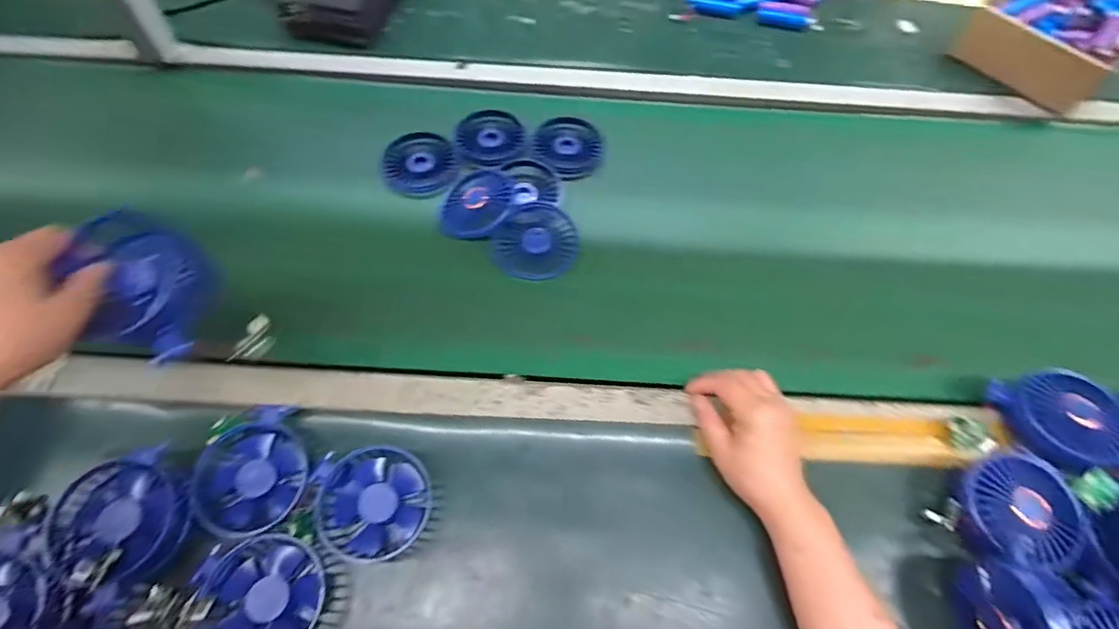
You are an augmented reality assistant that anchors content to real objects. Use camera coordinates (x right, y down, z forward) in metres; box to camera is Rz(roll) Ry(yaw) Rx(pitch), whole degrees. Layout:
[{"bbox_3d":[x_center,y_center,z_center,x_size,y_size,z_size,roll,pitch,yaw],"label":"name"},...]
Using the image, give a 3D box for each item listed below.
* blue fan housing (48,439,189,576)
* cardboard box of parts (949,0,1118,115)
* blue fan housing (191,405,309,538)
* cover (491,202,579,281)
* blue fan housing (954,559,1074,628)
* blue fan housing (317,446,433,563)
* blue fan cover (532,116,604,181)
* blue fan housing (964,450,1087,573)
[{"bbox_3d":[-0.352,0.158,0.449,0.099,0.034,0.095,9,62,3],"label":"blue fan housing"},{"bbox_3d":[0.670,-0.382,0.741,0.212,0.078,0.181,-41,70,-21],"label":"cardboard box of parts"},{"bbox_3d":[-0.266,0.138,0.472,0.091,0.031,0.100,-21,64,-13],"label":"blue fan housing"},{"bbox_3d":[-0.024,-0.078,0.600,0.084,0.012,0.088,38,84,-12],"label":"cover"},{"bbox_3d":[0.332,0.229,0.399,0.033,0.073,0.083,3,62,0],"label":"blue fan housing"},{"bbox_3d":[-0.157,0.163,0.466,0.090,0.032,0.087,1,62,-2],"label":"blue fan housing"},{"bbox_3d":[0.008,-0.206,0.673,0.080,0.020,0.080,-39,77,-17],"label":"blue fan cover"},{"bbox_3d":[0.375,0.157,0.445,0.089,0.036,0.094,1,62,-2],"label":"blue fan housing"}]

